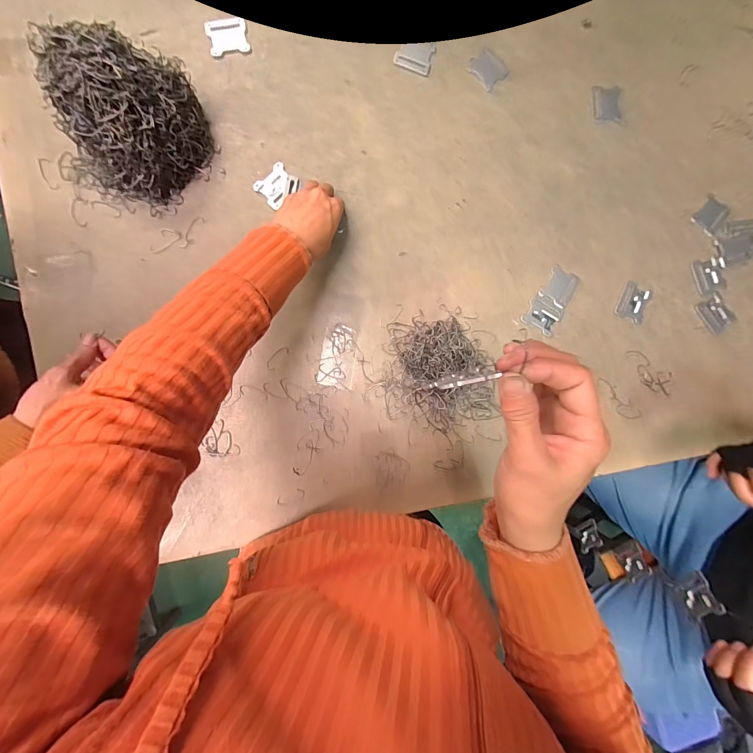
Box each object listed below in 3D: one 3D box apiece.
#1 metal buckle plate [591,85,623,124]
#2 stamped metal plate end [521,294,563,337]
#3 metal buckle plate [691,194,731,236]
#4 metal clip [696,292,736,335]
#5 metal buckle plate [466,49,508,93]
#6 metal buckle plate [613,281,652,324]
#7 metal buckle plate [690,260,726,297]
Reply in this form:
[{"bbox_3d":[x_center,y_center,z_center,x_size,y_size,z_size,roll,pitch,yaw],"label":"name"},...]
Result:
[{"bbox_3d":[0.321,-0.379,0.477,0.042,0.004,0.049,-3,90,-3],"label":"metal buckle plate"},{"bbox_3d":[0.232,-0.086,0.476,0.048,0.004,0.045,28,88,-3],"label":"stamped metal plate end"},{"bbox_3d":[0.467,-0.225,0.479,0.036,0.007,0.047,37,88,-2],"label":"metal buckle plate"},{"bbox_3d":[0.476,-0.088,0.482,0.042,0.005,0.049,-31,91,-3],"label":"metal clip"},{"bbox_3d":[0.152,-0.419,0.468,0.041,0.004,0.048,-45,92,-2],"label":"metal buckle plate"},{"bbox_3d":[0.359,-0.103,0.480,0.041,0.004,0.050,20,89,-3],"label":"metal buckle plate"},{"bbox_3d":[0.466,-0.141,0.484,0.038,0.005,0.051,-23,91,-3],"label":"metal buckle plate"}]

